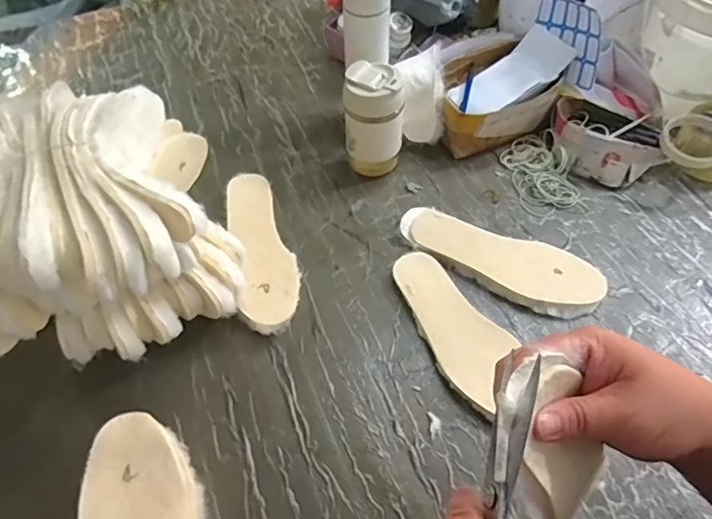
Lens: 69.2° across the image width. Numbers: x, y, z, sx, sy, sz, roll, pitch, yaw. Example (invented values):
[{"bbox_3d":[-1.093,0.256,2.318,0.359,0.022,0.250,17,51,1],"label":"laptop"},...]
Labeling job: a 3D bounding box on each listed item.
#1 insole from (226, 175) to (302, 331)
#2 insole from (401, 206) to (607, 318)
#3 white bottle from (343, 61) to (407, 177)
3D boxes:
[{"bbox_3d":[-0.128,-0.017,0.709,0.080,0.028,0.264,-12,57,-7],"label":"insole"},{"bbox_3d":[0.187,0.001,0.691,0.268,0.030,0.095,22,59,16],"label":"insole"},{"bbox_3d":[0.027,-0.199,0.757,0.080,0.157,0.072,10,57,8],"label":"white bottle"}]

